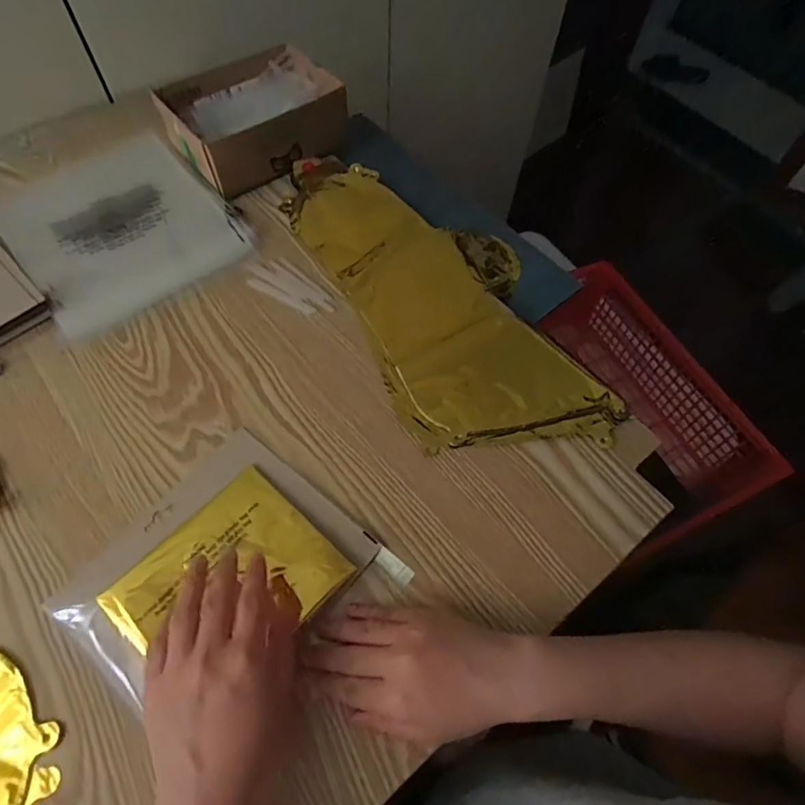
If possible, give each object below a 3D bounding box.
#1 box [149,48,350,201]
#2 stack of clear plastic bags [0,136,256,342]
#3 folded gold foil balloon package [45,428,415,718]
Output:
[{"bbox_3d":[-0.175,-0.338,0.604,0.200,0.063,0.151,-29,66,-16],"label":"box"},{"bbox_3d":[-0.303,-0.191,0.553,0.203,0.012,0.224,-36,68,-19],"label":"stack of clear plastic bags"},{"bbox_3d":[-0.127,0.135,0.382,0.187,0.016,0.188,36,66,16],"label":"folded gold foil balloon package"}]

